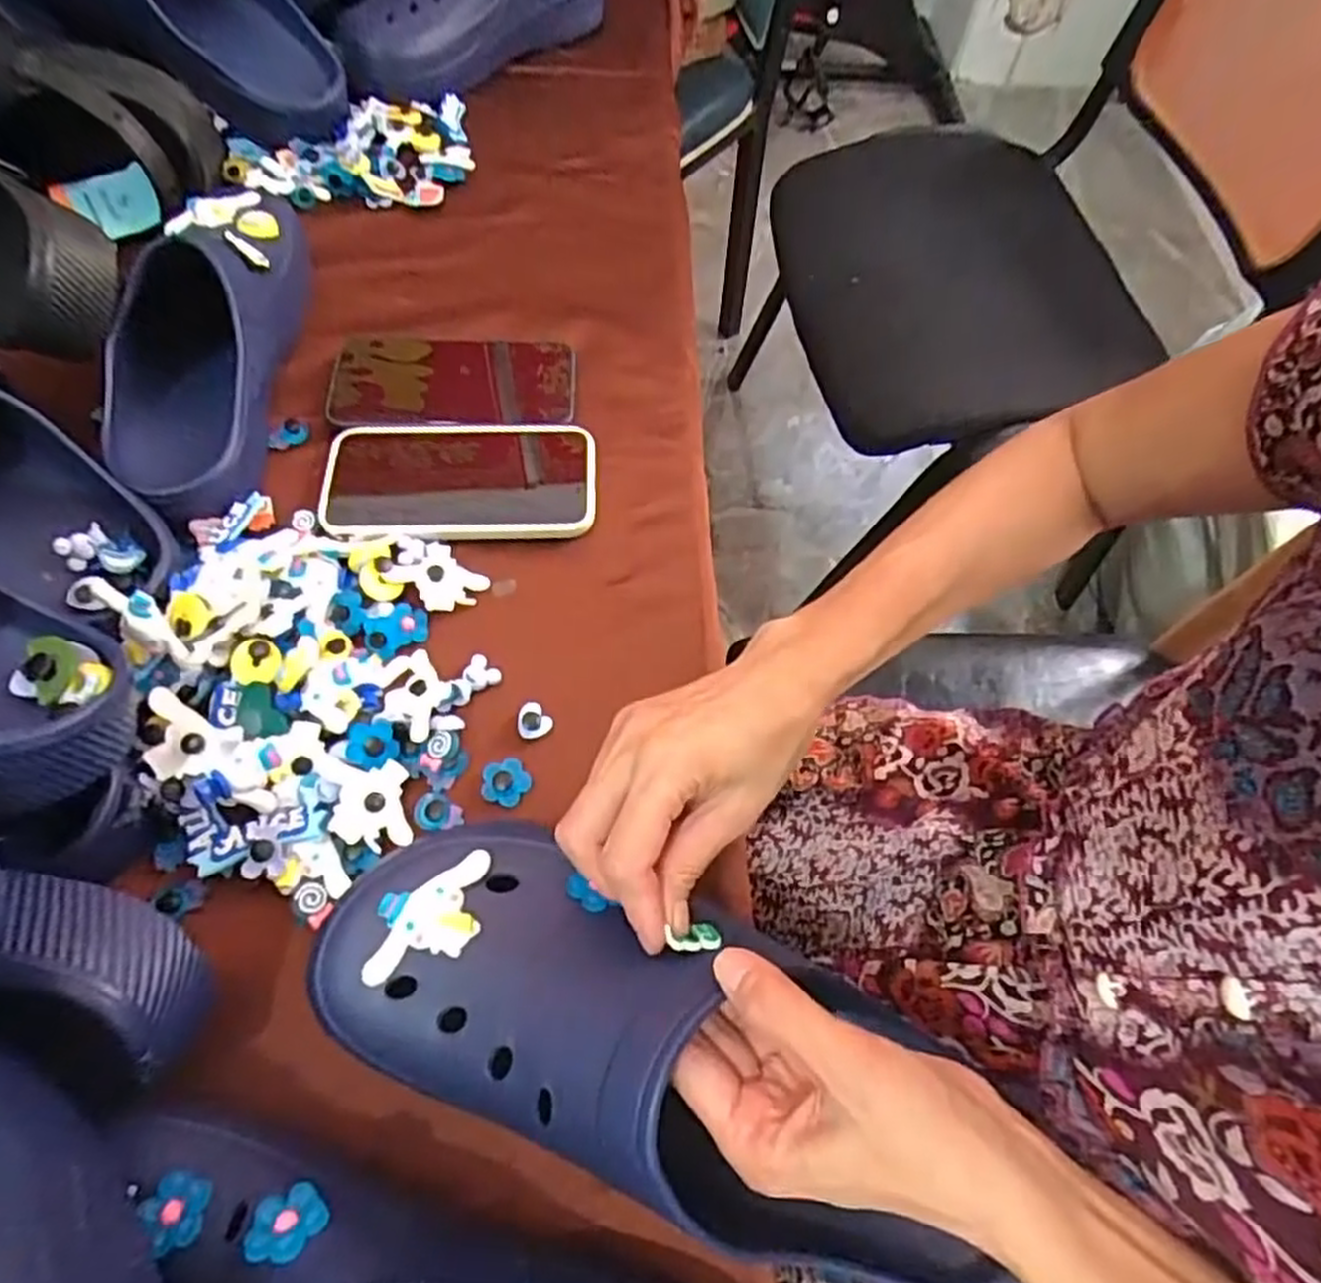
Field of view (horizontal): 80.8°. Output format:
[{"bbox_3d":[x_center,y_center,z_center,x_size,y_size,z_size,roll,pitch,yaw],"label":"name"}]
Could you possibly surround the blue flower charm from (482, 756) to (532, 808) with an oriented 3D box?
[{"bbox_3d":[-0.081,0.073,0.403,0.024,0.004,0.025,2,63,-3],"label":"blue flower charm"}]

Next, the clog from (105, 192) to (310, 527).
[{"bbox_3d":[-0.282,-0.194,0.486,0.091,0.084,0.248,3,63,-2],"label":"clog"}]

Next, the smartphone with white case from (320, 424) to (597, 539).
[{"bbox_3d":[-0.124,-0.101,0.488,0.167,0.013,0.087,0,63,-4],"label":"smartphone with white case"}]

